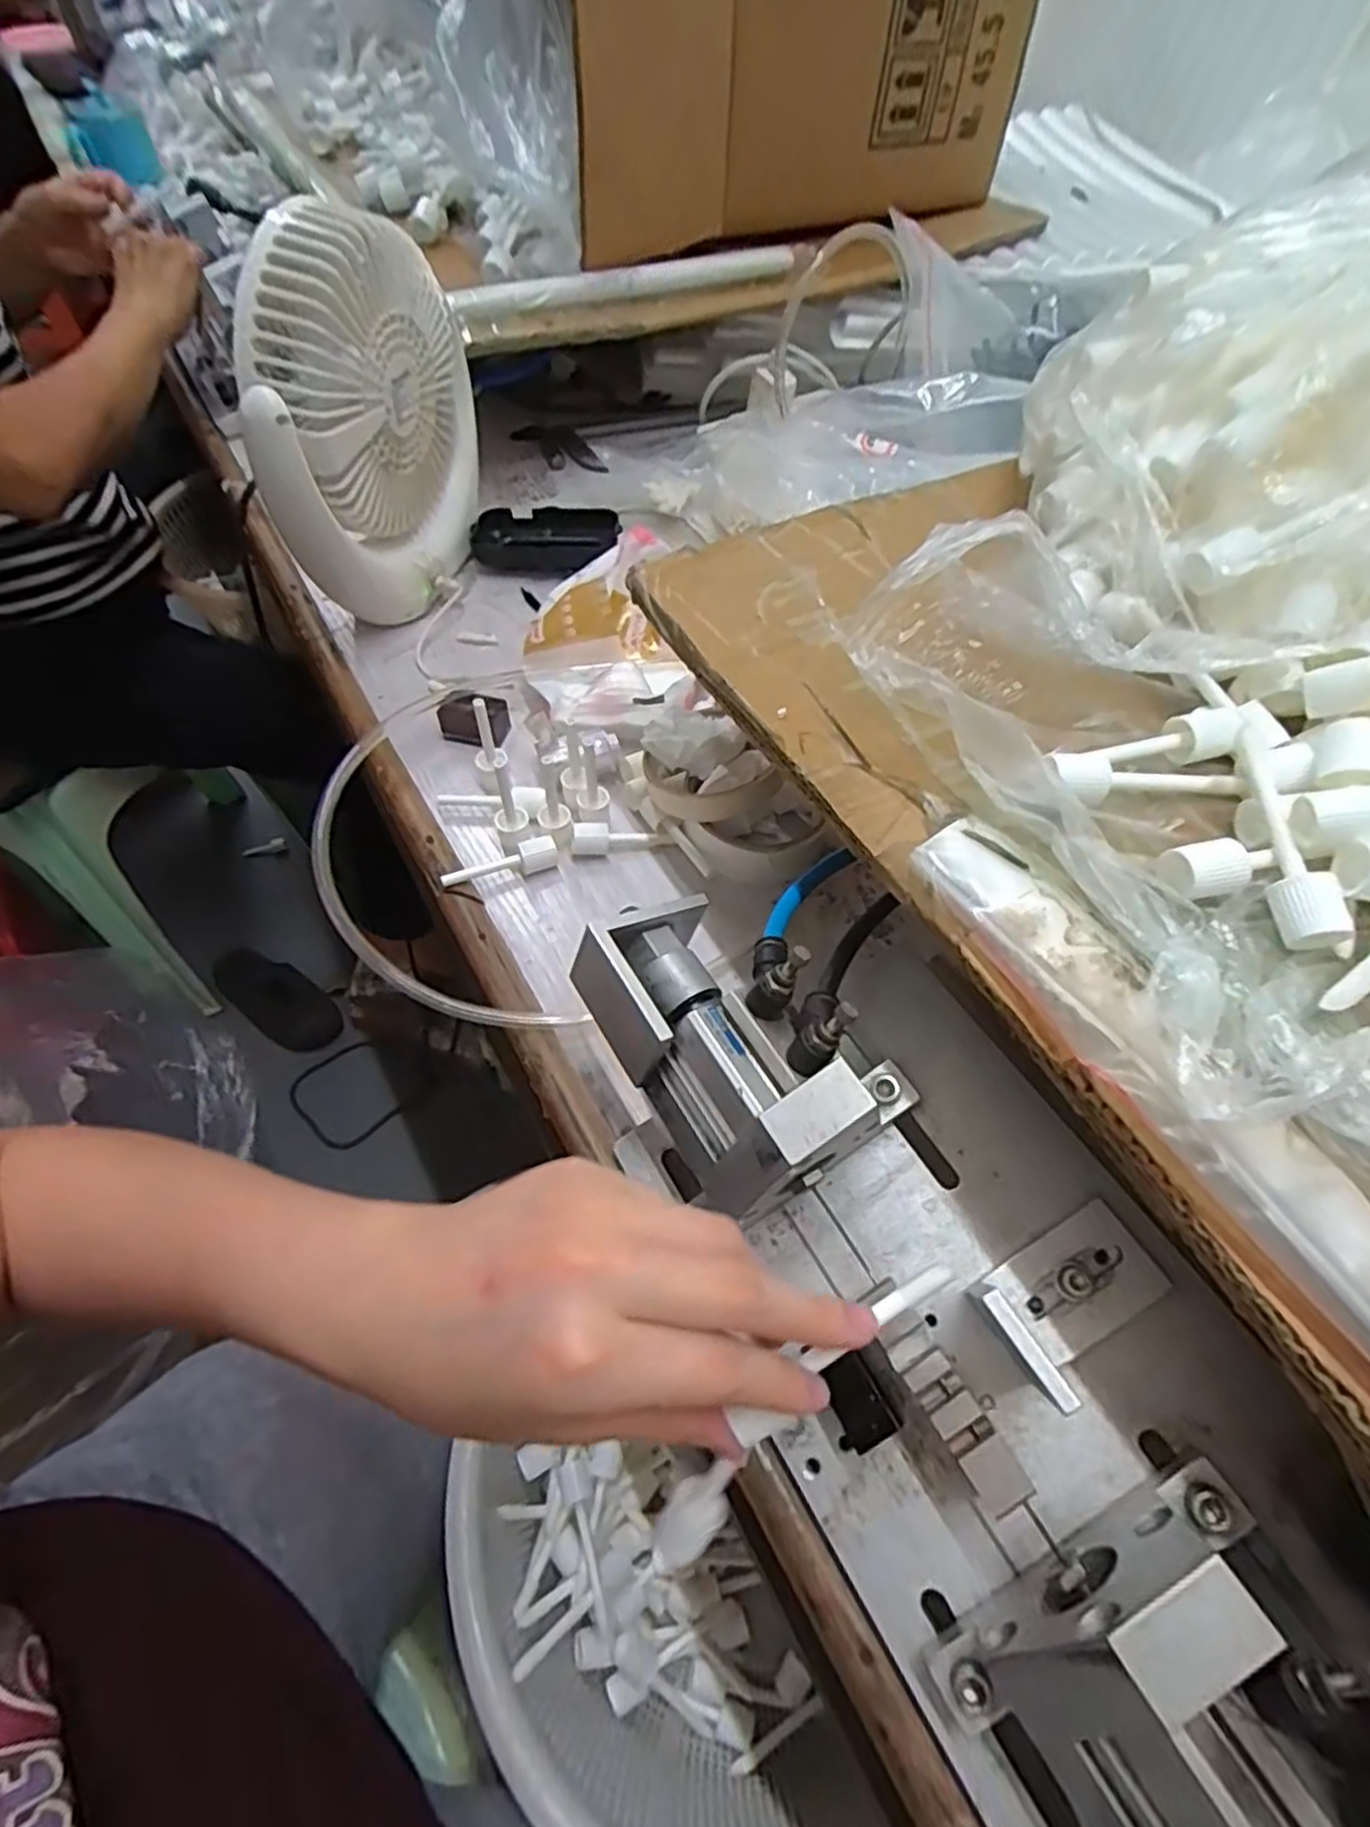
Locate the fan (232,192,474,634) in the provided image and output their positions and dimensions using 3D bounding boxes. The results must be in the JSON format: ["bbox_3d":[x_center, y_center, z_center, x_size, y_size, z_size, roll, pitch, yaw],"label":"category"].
[{"bbox_3d":[-0.207,-0.310,0.499,0.083,0.211,0.176,7,57,3],"label":"fan"}]

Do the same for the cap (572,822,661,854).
[{"bbox_3d":[-0.040,-0.044,0.450,0.052,0.015,0.013,-1,56,-17],"label":"cap"}]

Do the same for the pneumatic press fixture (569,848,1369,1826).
[{"bbox_3d":[0.104,0.152,0.258,0.155,0.091,0.402,-21,60,-15],"label":"pneumatic press fixture"}]

